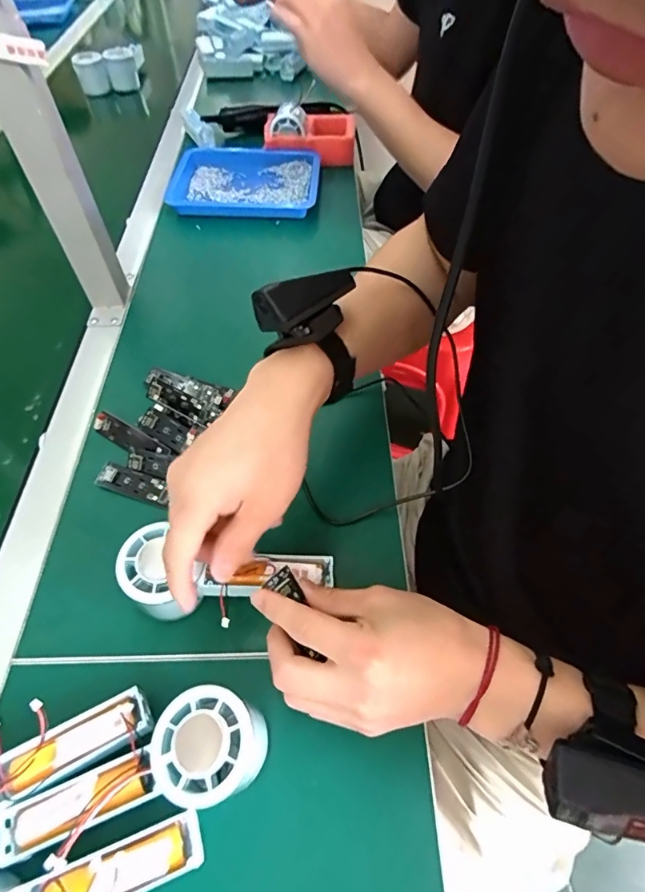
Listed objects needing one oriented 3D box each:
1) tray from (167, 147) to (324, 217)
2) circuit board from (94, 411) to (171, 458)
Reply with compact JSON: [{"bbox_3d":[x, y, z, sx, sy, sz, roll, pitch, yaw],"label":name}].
[{"bbox_3d":[-0.117,-0.414,0.722,0.219,0.029,0.166,4,55,4],"label":"tray"},{"bbox_3d":[-0.183,-0.009,0.439,0.087,0.010,0.020,26,59,19],"label":"circuit board"}]

